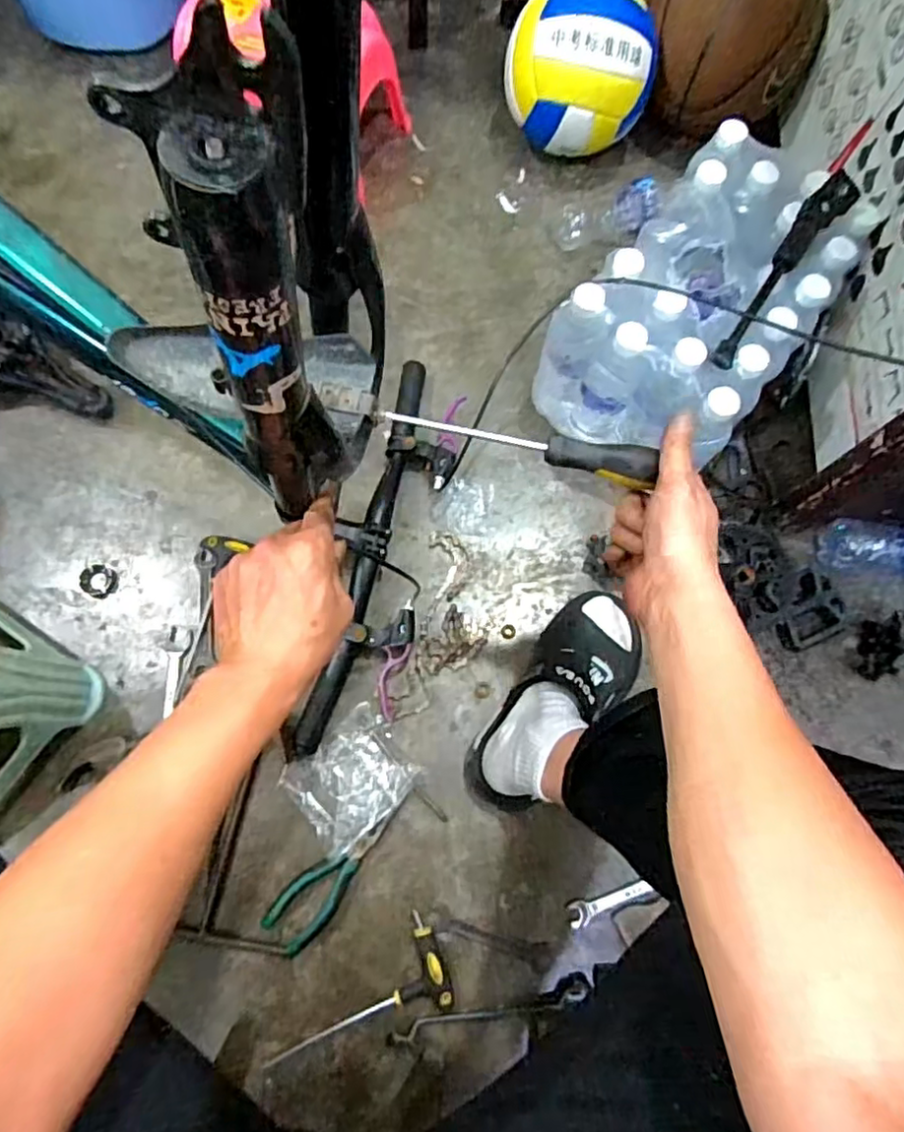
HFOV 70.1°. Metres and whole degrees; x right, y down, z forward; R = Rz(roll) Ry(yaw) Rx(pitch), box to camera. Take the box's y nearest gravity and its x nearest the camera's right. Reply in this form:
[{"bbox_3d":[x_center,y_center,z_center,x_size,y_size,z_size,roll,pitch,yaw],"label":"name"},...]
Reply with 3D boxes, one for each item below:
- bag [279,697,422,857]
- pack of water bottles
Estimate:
[{"bbox_3d":[-0.112,0.240,0.731,0.126,0.034,0.112,-40,79,-12],"label":"bag"},{"bbox_3d":[0.299,-0.311,0.774,0.223,0.181,0.352,38,77,8],"label":"pack of water bottles"}]

